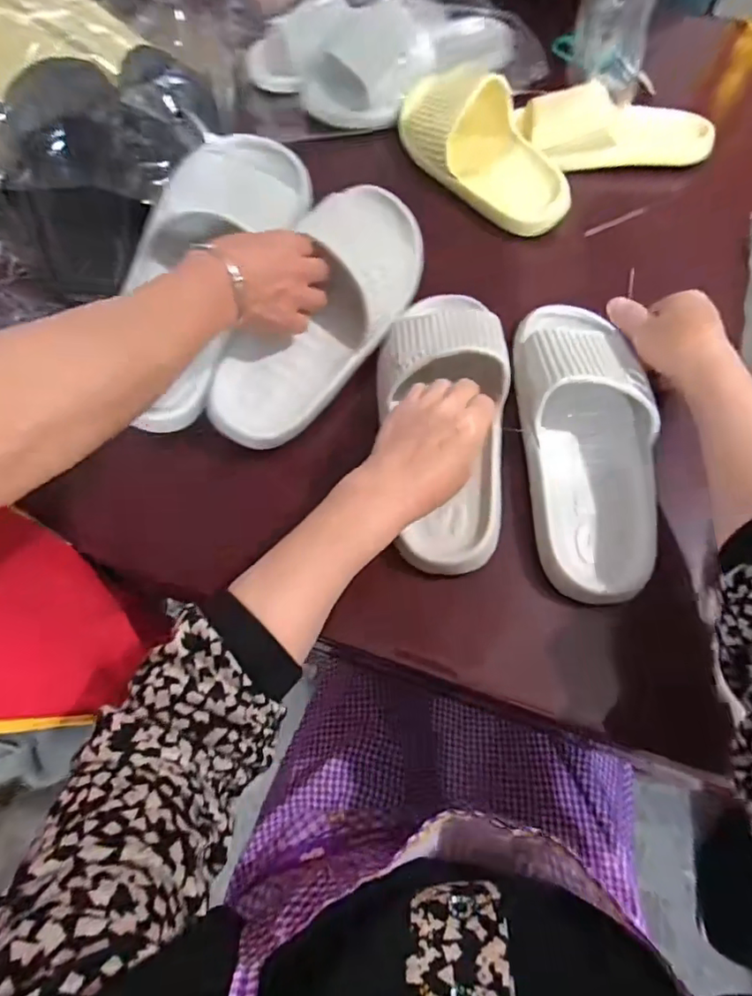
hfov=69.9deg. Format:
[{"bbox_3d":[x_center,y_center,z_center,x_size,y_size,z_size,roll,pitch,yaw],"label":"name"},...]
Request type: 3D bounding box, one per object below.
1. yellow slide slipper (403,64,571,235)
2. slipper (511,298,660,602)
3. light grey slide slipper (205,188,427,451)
[{"bbox_3d":[0.117,-0.385,0.587,0.082,0.075,0.235,-43,87,-17],"label":"yellow slide slipper"},{"bbox_3d":[0.177,-0.053,0.442,0.097,0.057,0.264,-1,73,-1],"label":"slipper"},{"bbox_3d":[-0.041,-0.169,0.464,0.114,0.084,0.273,27,69,11],"label":"light grey slide slipper"}]

